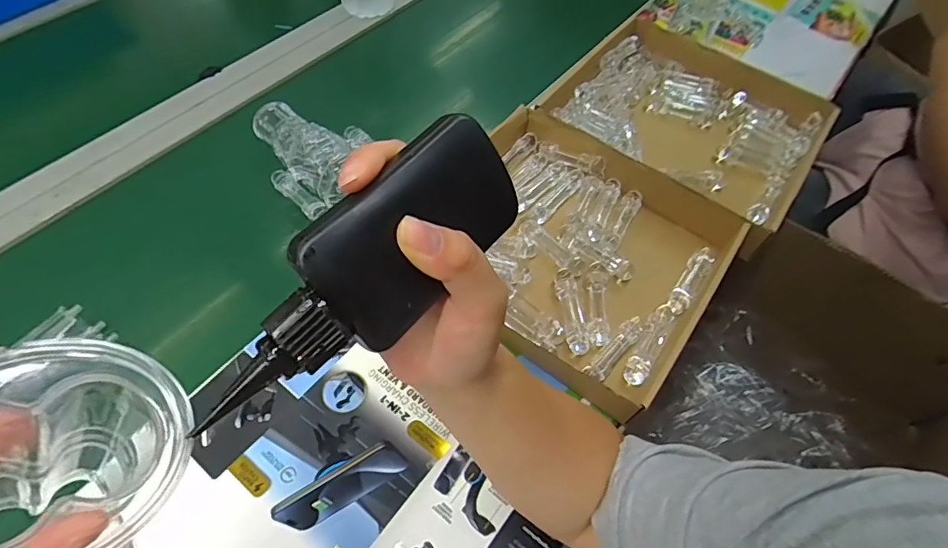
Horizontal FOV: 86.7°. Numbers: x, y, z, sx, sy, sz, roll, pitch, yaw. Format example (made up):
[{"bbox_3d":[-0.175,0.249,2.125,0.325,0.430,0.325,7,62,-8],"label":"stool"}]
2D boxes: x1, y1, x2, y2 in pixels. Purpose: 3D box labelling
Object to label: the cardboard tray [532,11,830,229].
[{"bbox_3d":[0.295,-0.208,0.694,0.324,0.078,0.310,37,63,18],"label":"cardboard tray"}]

